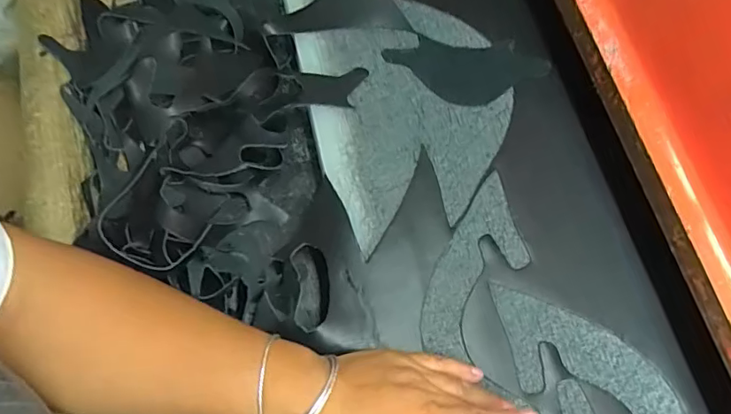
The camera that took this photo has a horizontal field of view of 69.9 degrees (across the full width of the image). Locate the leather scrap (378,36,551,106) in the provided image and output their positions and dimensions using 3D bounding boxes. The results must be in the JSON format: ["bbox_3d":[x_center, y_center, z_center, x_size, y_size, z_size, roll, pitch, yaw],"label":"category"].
[{"bbox_3d":[0.099,-0.131,0.505,0.156,0.008,0.071,7,69,-2],"label":"leather scrap"}]

